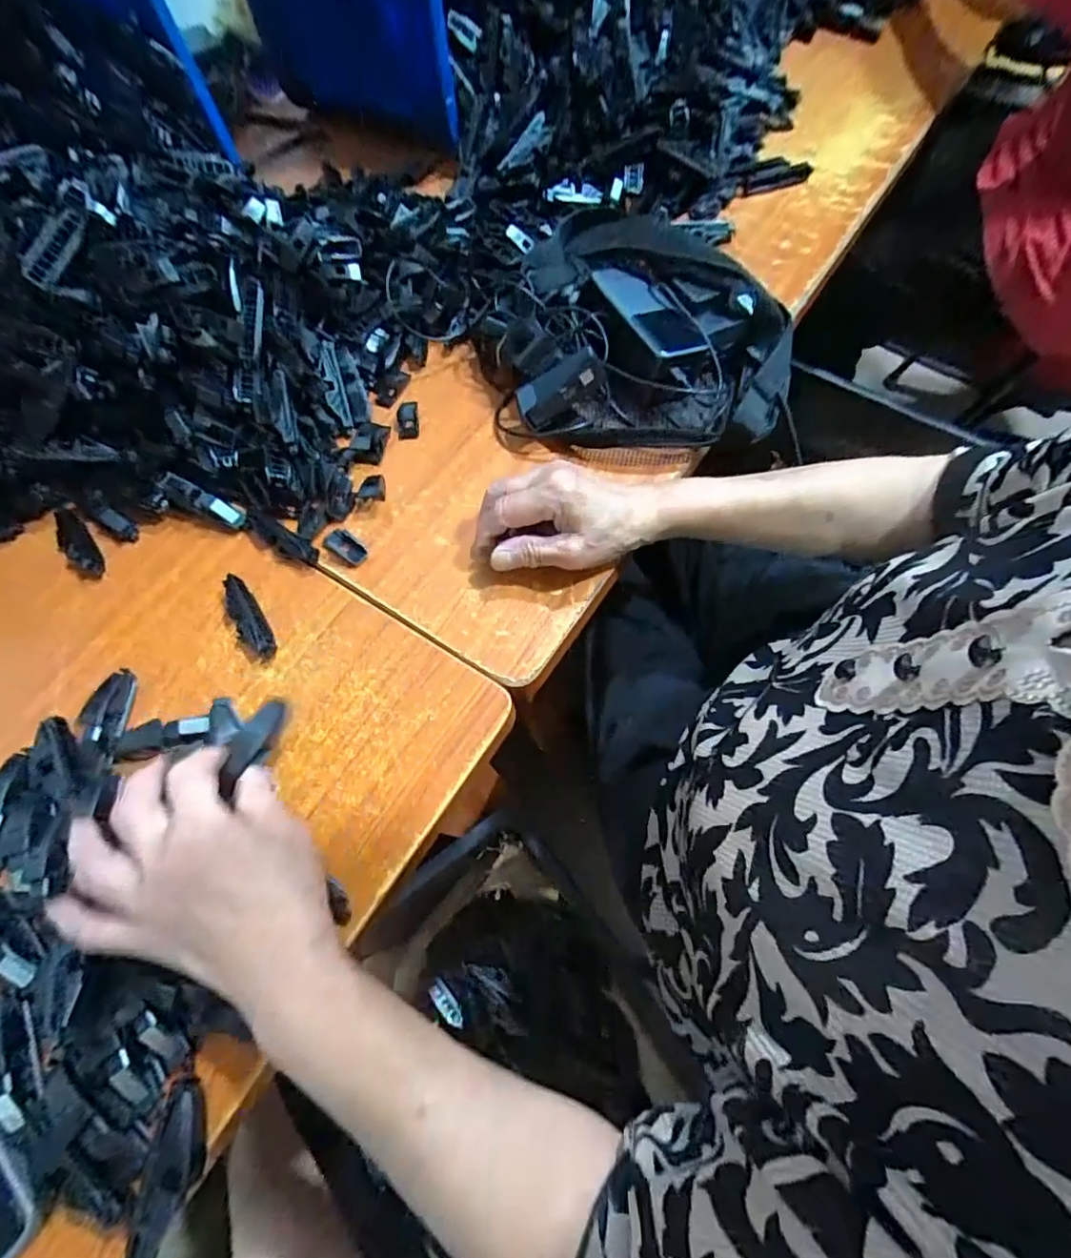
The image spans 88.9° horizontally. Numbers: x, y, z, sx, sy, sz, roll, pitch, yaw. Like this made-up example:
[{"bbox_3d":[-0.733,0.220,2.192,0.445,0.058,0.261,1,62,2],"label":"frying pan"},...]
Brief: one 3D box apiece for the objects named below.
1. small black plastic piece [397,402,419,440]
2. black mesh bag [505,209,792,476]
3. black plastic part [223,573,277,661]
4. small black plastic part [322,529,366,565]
[{"bbox_3d":[-0.116,-0.189,0.497,0.018,0.005,0.041,-8,66,0],"label":"small black plastic piece"},{"bbox_3d":[0.105,-0.263,0.480,0.234,0.063,0.244,6,67,6],"label":"black mesh bag"},{"bbox_3d":[-0.219,-0.008,0.416,0.021,0.012,0.076,-31,68,-10],"label":"black plastic part"},{"bbox_3d":[-0.153,-0.065,0.437,0.035,0.006,0.018,33,72,16],"label":"small black plastic part"}]

